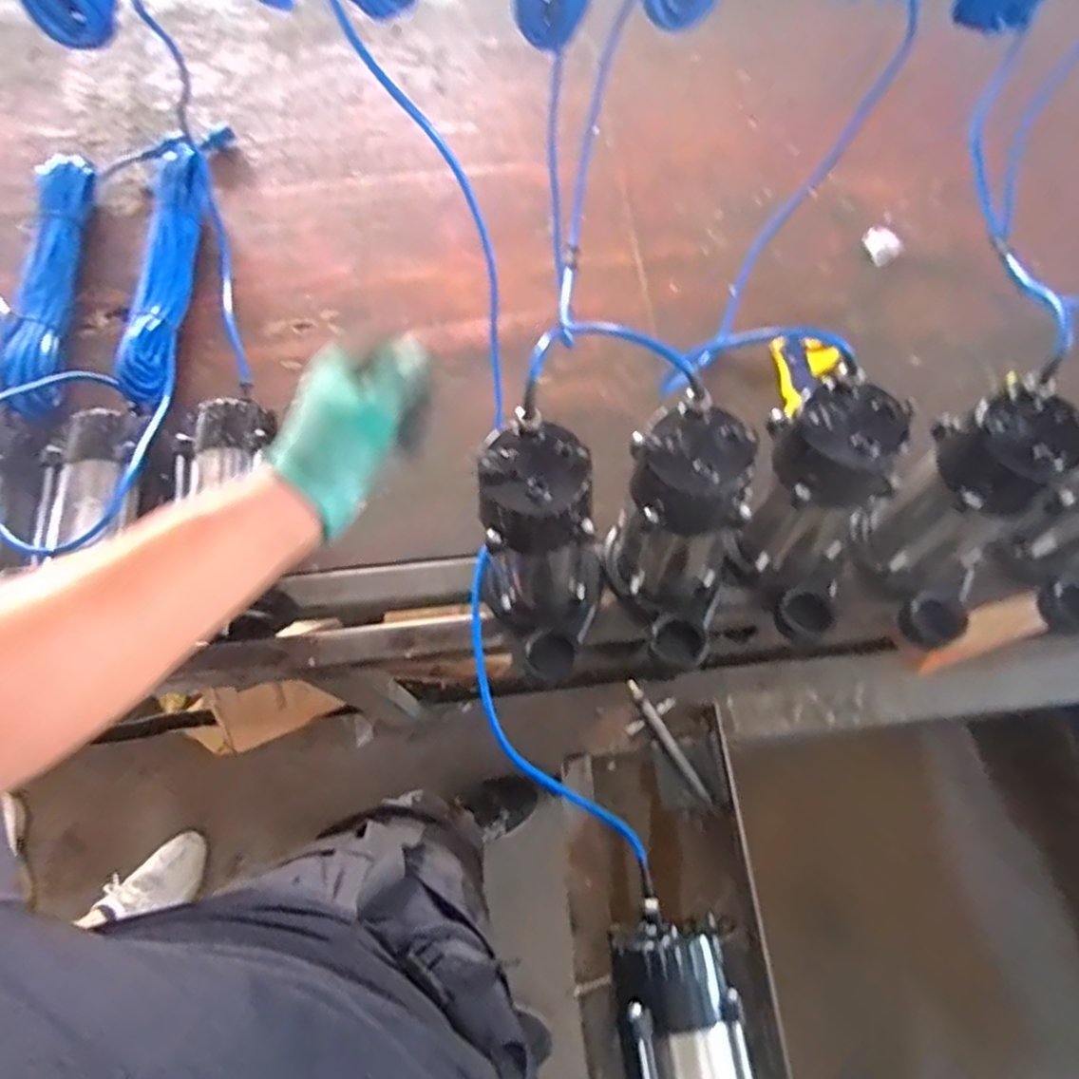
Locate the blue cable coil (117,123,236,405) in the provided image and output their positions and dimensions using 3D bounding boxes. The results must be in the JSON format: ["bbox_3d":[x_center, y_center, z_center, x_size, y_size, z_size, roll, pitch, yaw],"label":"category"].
[{"bbox_3d":[-0.446,-0.347,0.845,0.058,0.048,0.437,-1,69,-1],"label":"blue cable coil"}]

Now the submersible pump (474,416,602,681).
[{"bbox_3d":[-0.005,0.021,0.604,0.115,0.220,0.141,16,70,5],"label":"submersible pump"}]

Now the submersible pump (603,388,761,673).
[{"bbox_3d":[0.119,0.006,0.609,0.121,0.212,0.143,20,71,7],"label":"submersible pump"}]

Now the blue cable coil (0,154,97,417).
[{"bbox_3d":[-0.584,-0.306,0.827,0.080,0.056,0.377,-6,70,-3],"label":"blue cable coil"}]

